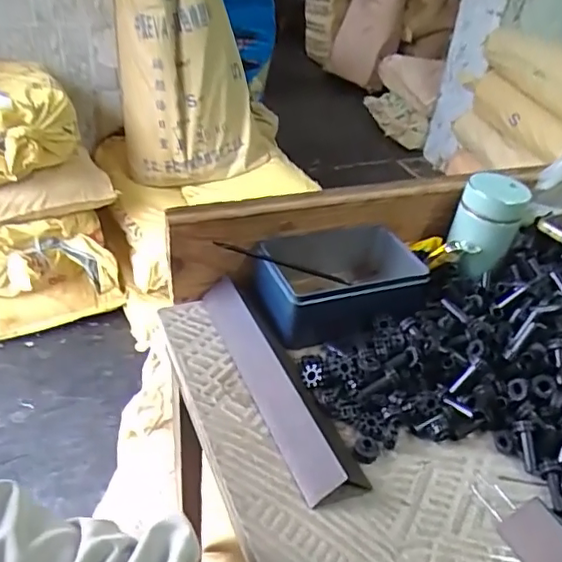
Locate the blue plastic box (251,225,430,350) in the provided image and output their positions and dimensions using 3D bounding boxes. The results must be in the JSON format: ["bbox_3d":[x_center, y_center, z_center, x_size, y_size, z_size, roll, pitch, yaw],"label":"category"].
[{"bbox_3d":[0.062,-0.002,0.557,0.172,0.057,0.105,-10,39,-21],"label":"blue plastic box"}]

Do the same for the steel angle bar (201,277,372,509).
[{"bbox_3d":[-0.011,0.077,0.479,0.044,0.029,0.241,-14,40,-25],"label":"steel angle bar"}]

